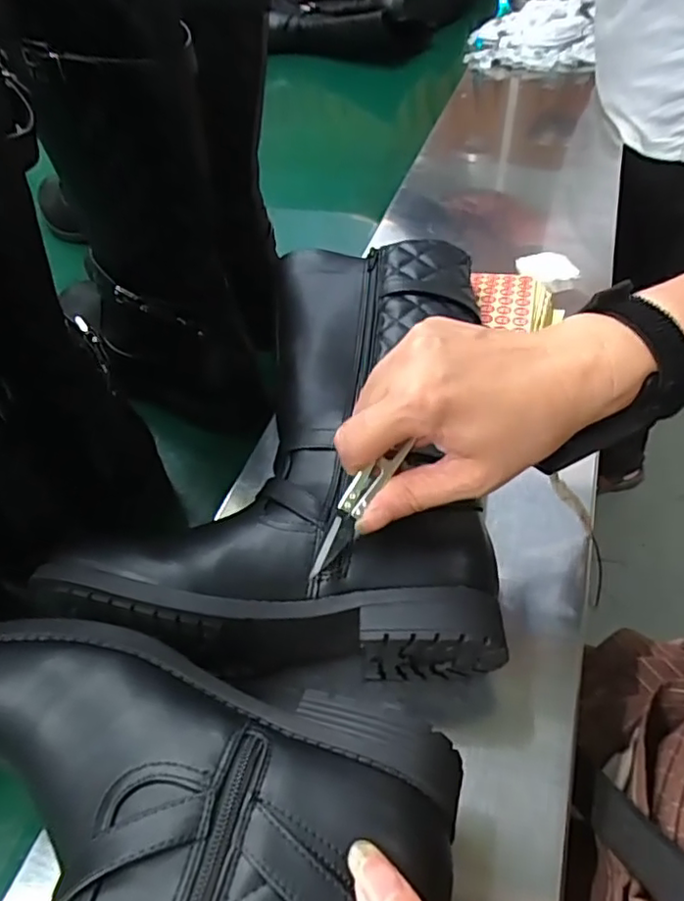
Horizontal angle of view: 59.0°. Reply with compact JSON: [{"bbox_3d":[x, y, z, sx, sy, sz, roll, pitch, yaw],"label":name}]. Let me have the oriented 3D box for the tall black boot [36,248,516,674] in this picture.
[{"bbox_3d":[0.001,-0.019,0.392,0.203,0.083,0.334,7,52,12],"label":"tall black boot"}]

